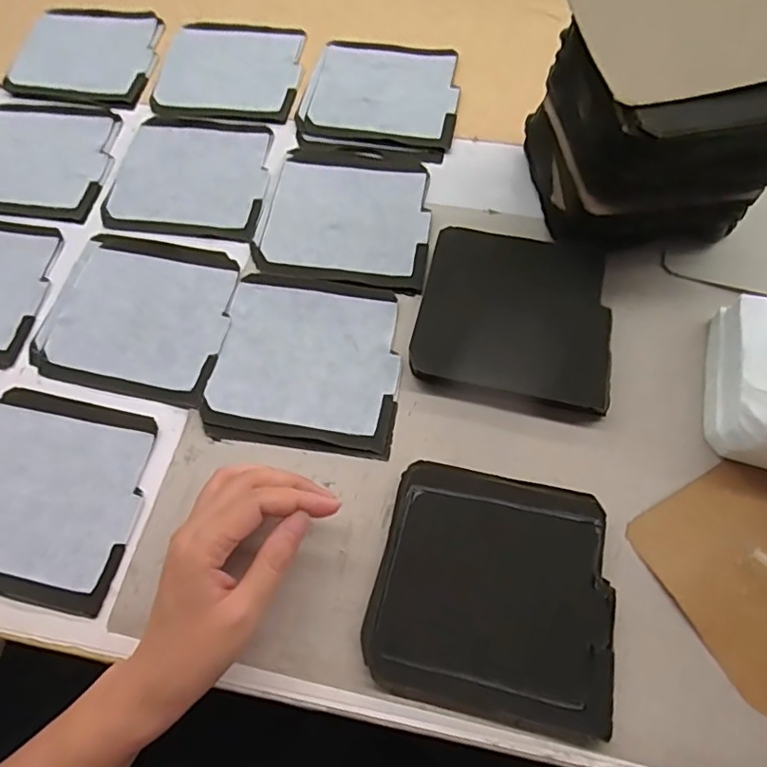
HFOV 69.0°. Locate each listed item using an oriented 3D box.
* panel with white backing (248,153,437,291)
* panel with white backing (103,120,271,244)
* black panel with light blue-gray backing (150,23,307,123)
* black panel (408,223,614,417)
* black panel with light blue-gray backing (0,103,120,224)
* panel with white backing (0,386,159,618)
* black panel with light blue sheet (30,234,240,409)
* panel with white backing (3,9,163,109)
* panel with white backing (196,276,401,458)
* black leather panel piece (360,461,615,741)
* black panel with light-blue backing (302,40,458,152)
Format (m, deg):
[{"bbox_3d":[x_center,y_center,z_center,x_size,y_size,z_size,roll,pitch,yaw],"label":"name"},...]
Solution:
[{"bbox_3d":[-0.029,-0.141,0.465,0.139,0.009,0.133,9,67,7],"label":"panel with white backing"},{"bbox_3d":[-0.170,-0.185,0.491,0.134,0.009,0.129,5,67,5],"label":"panel with white backing"},{"bbox_3d":[-0.148,-0.306,0.537,0.135,0.009,0.116,7,67,6],"label":"black panel with light blue-gray backing"},{"bbox_3d":[0.098,-0.052,0.411,0.135,0.017,0.130,11,67,8],"label":"black panel"},{"bbox_3d":[-0.315,-0.203,0.505,0.138,0.011,0.128,7,67,6],"label":"black panel with light blue-gray backing"},{"bbox_3d":[-0.226,0.073,0.376,0.132,0.009,0.130,12,68,8],"label":"panel with white backing"},{"bbox_3d":[-0.187,-0.055,0.432,0.139,0.010,0.130,12,68,8],"label":"black panel with light blue sheet"},{"bbox_3d":[-0.294,-0.330,0.551,0.140,0.009,0.129,10,67,7],"label":"panel with white backing"},{"bbox_3d":[-0.056,-0.019,0.410,0.134,0.004,0.133,6,67,5],"label":"panel with white backing"},{"bbox_3d":[0.067,0.122,0.338,0.137,0.011,0.134,10,67,7],"label":"black leather panel piece"},{"bbox_3d":[-0.002,-0.273,0.516,0.137,0.009,0.119,6,67,5],"label":"black panel with light-blue backing"}]

